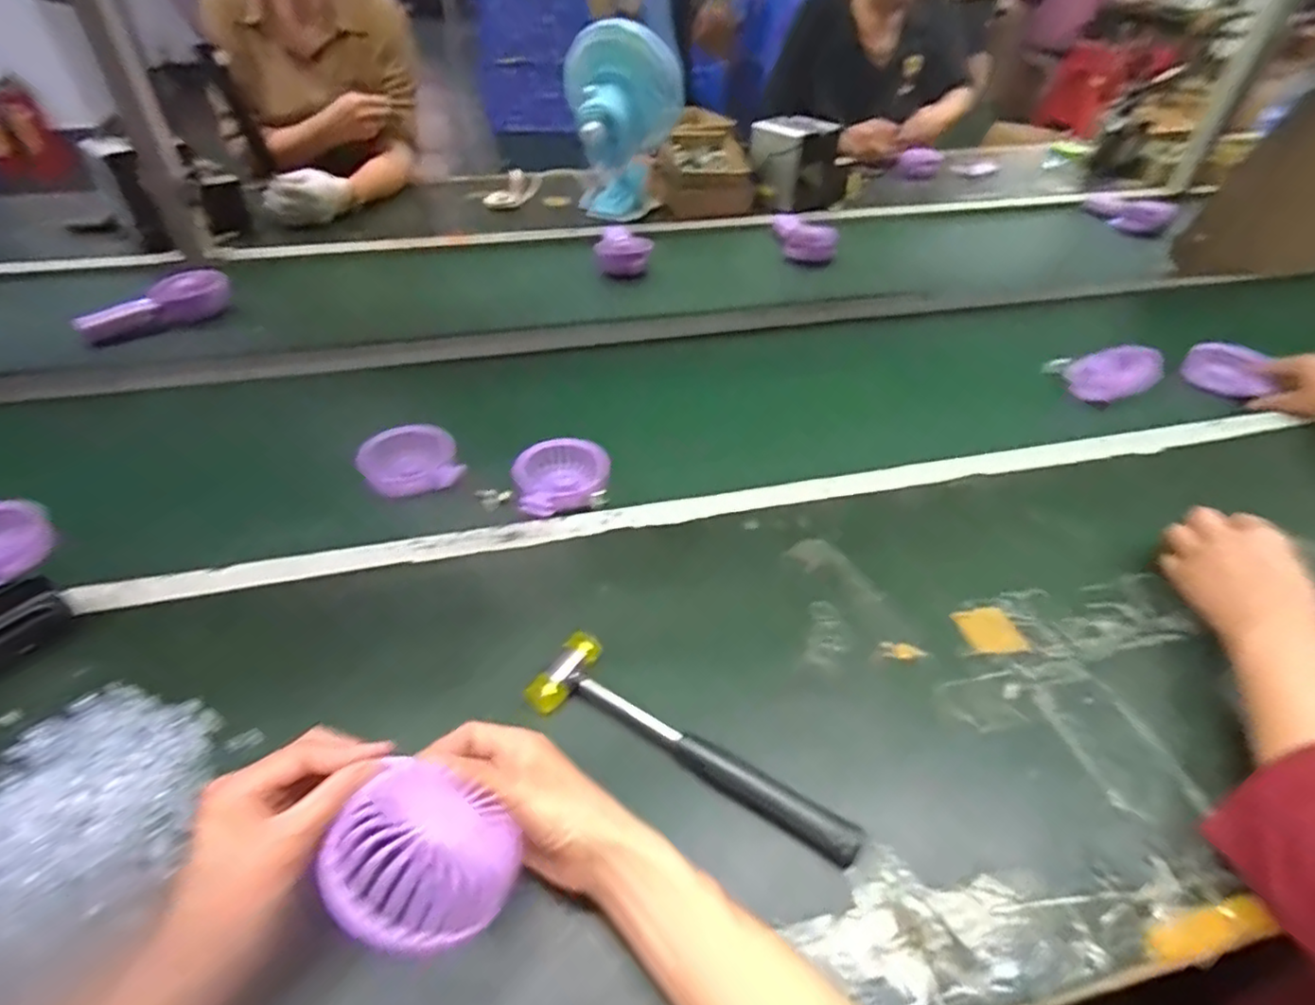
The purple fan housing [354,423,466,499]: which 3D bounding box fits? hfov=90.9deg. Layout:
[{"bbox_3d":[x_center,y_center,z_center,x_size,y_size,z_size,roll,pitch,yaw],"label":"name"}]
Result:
[{"bbox_3d":[-0.257,-0.045,0.669,0.094,0.031,0.079,-18,47,-20],"label":"purple fan housing"}]

